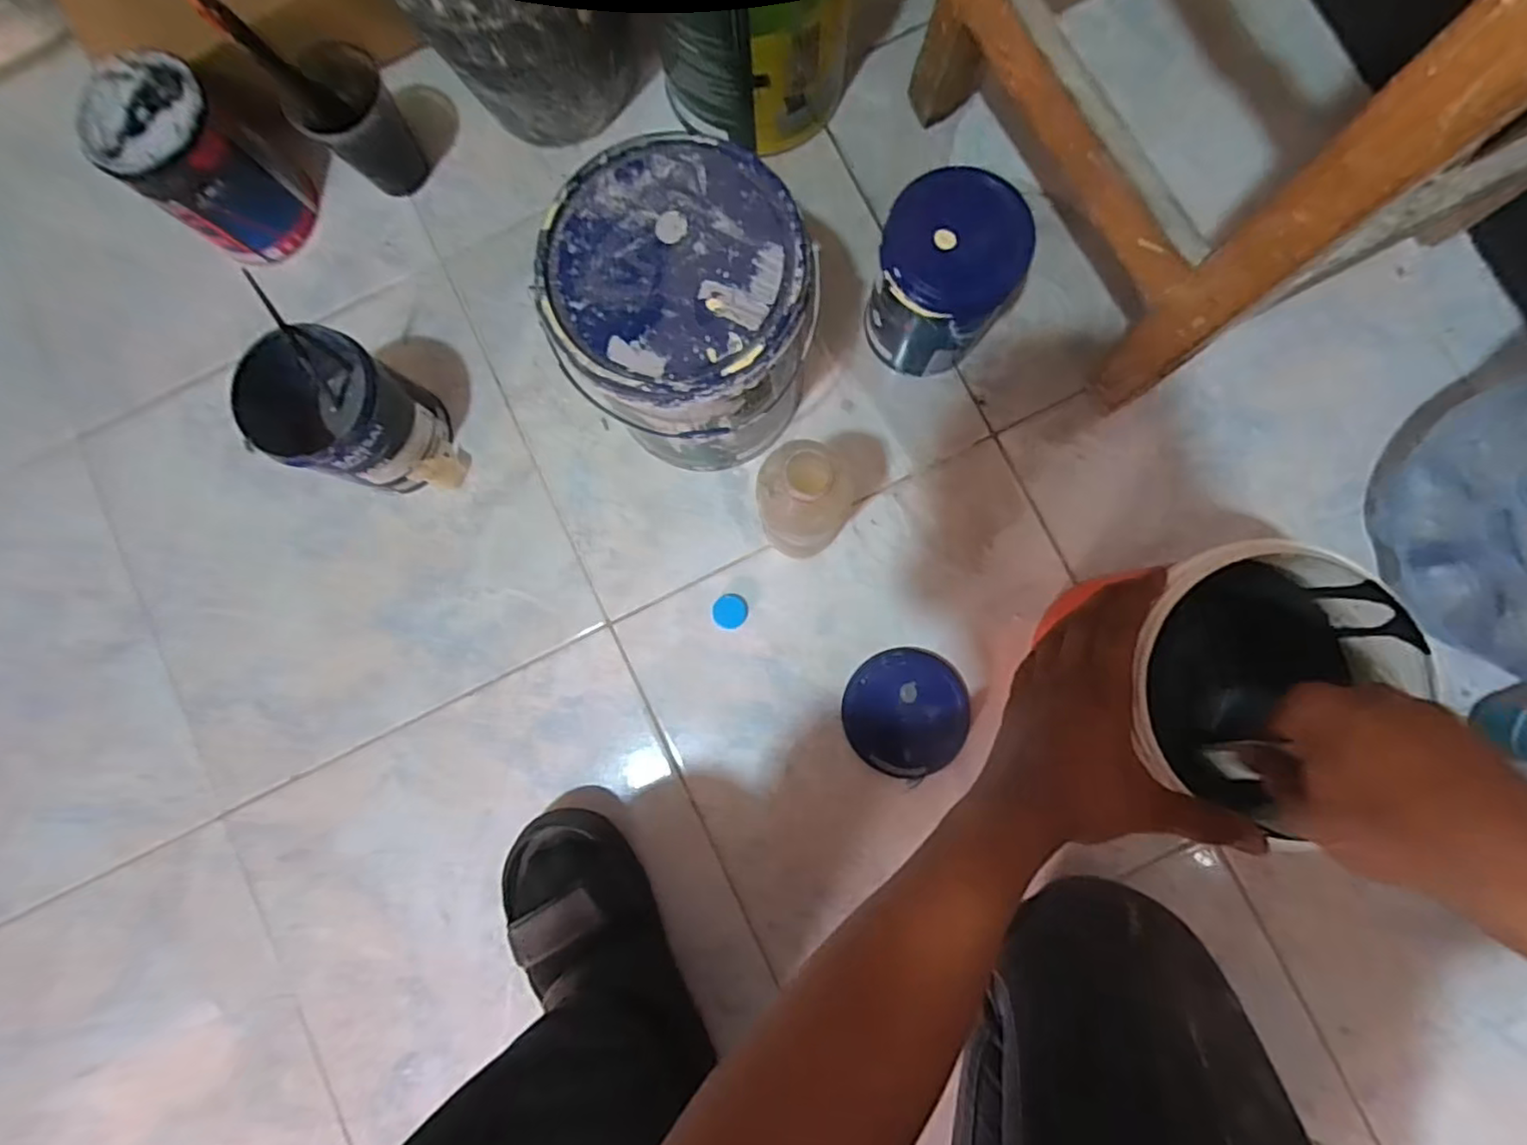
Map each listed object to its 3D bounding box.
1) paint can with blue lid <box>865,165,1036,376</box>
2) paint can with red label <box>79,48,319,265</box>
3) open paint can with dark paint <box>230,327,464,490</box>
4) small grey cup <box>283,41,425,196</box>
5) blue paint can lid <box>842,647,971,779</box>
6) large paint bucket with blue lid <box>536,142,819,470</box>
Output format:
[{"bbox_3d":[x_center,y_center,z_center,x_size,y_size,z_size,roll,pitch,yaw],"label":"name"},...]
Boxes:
[{"bbox_3d":[0.152,-0.244,0.550,0.105,0.146,0.115,0,85,3],"label":"paint can with blue lid"},{"bbox_3d":[-0.496,-0.360,0.594,0.096,0.143,0.101,0,85,3],"label":"paint can with red label"},{"bbox_3d":[-0.343,-0.130,0.561,0.124,0.129,0.102,22,87,5],"label":"open paint can with dark paint"},{"bbox_3d":[-0.370,-0.412,0.604,0.085,0.095,0.073,-42,84,-1],"label":"small grey cup"},{"bbox_3d":[0.126,0.124,0.583,0.106,0.016,0.108,0,85,3],"label":"blue paint can lid"},{"bbox_3d":[-0.053,-0.188,0.523,0.170,0.200,0.167,0,85,3],"label":"large paint bucket with blue lid"}]

